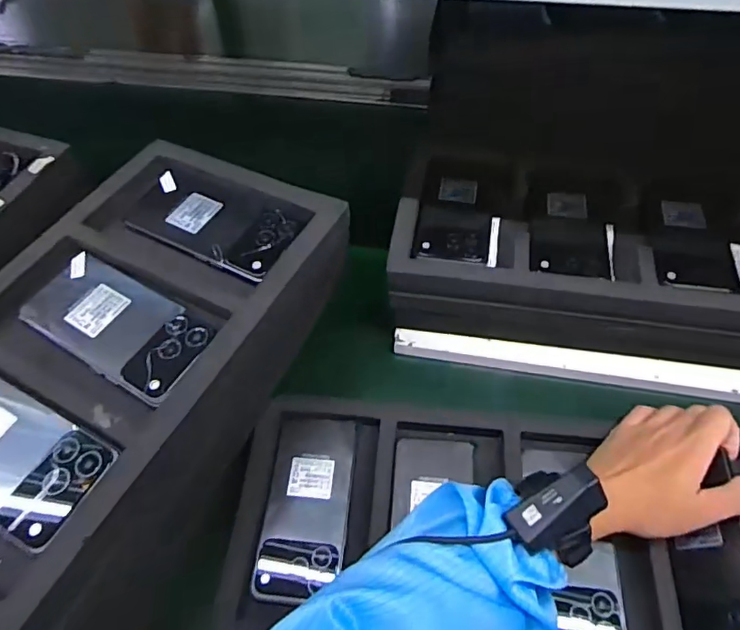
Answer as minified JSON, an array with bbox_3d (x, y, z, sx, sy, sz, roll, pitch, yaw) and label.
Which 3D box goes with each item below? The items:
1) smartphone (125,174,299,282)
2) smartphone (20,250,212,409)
[{"bbox_3d":[-0.135,-0.079,0.458,0.147,0.010,0.071,23,59,18],"label":"smartphone"},{"bbox_3d":[-0.194,0.005,0.407,0.159,0.010,0.073,27,61,20],"label":"smartphone"}]

